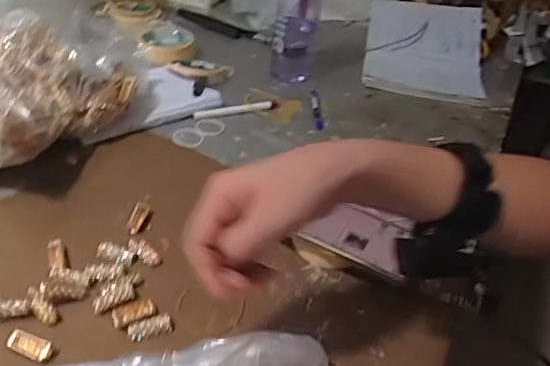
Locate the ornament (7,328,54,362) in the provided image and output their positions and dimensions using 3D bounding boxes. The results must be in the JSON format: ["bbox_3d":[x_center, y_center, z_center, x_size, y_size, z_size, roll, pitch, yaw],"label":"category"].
[{"bbox_3d":[-0.197,0.131,0.455,0.036,0.010,0.017,17,37,15],"label":"ornament"}]

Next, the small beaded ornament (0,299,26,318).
[{"bbox_3d":[-0.230,0.107,0.478,0.035,0.016,0.013,-7,37,-18],"label":"small beaded ornament"}]

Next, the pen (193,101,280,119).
[{"bbox_3d":[-0.053,-0.106,0.816,0.134,0.011,0.011,-11,39,-26],"label":"pen"}]

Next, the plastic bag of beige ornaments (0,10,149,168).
[{"bbox_3d":[-0.304,-0.093,0.649,0.171,0.119,0.280,18,37,16],"label":"plastic bag of beige ornaments"}]

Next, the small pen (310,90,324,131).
[{"bbox_3d":[0.062,-0.114,0.851,0.014,0.009,0.117,3,35,-4],"label":"small pen"}]

